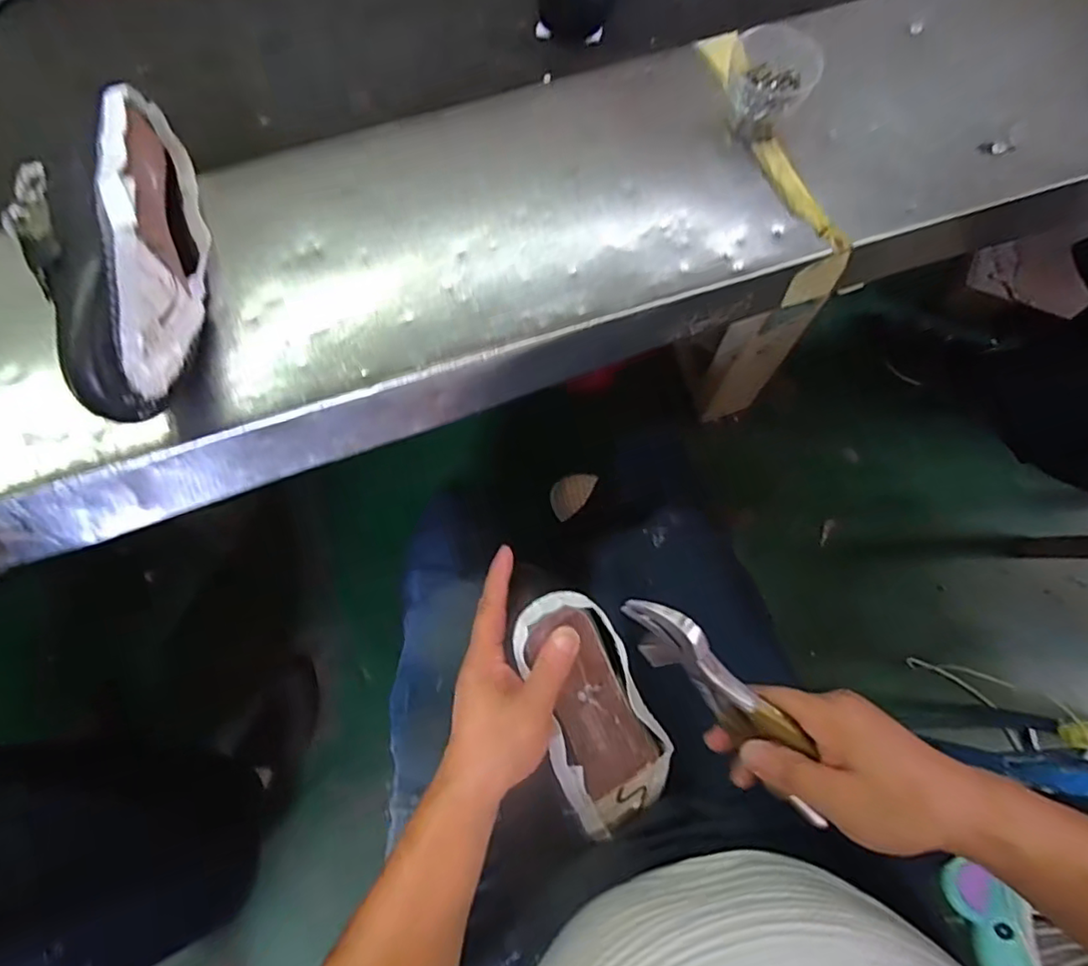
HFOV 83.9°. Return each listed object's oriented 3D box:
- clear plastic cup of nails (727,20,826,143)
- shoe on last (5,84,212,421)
[{"bbox_3d":[0.168,-0.300,0.456,0.069,0.050,0.074,15,75,6],"label":"clear plastic cup of nails"},{"bbox_3d":[-0.280,-0.153,0.399,0.090,0.106,0.247,-22,74,-4],"label":"shoe on last"}]

